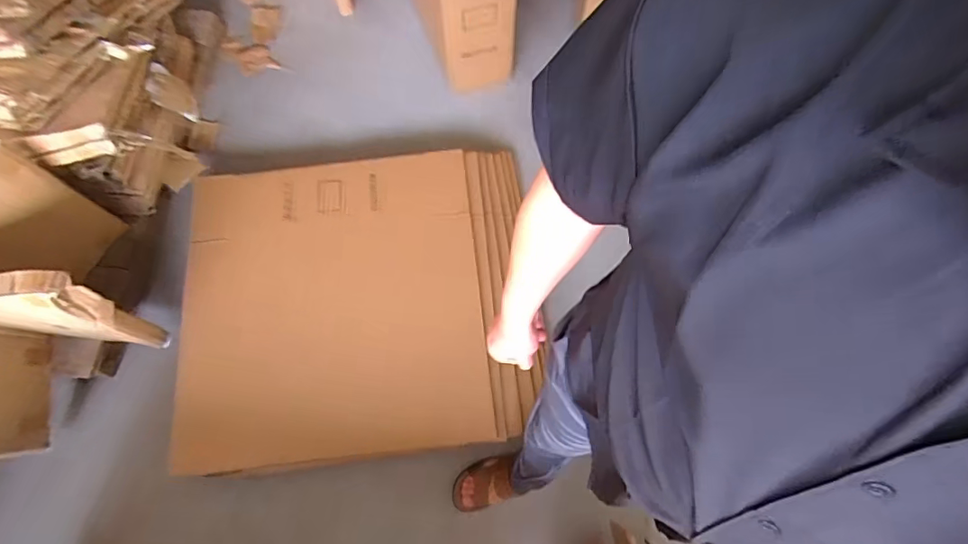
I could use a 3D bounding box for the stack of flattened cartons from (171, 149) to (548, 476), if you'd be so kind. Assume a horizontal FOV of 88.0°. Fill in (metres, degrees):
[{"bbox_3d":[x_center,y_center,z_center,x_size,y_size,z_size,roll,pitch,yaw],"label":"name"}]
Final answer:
[{"bbox_3d":[-0.364,0.054,1.487,0.989,0.241,0.900,-6,70,-2],"label":"stack of flattened cartons"}]

